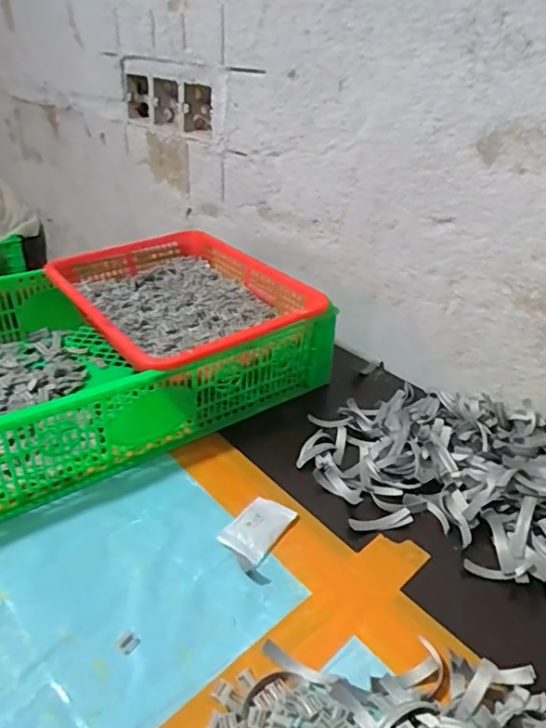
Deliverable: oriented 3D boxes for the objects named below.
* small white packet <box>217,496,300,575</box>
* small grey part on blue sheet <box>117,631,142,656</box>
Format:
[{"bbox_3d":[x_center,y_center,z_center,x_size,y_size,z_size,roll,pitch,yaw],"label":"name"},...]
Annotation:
[{"bbox_3d":[-0.014,0.139,0.446,0.039,0.009,0.072,20,34,26],"label":"small white packet"},{"bbox_3d":[-0.098,0.189,0.362,0.013,0.004,0.013,20,35,26],"label":"small grey part on blue sheet"}]

